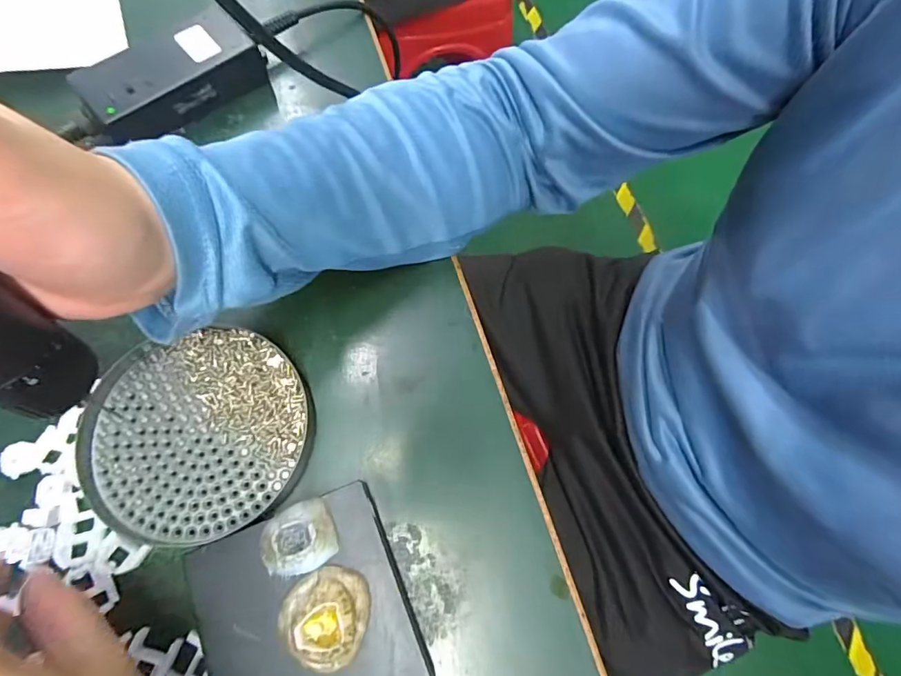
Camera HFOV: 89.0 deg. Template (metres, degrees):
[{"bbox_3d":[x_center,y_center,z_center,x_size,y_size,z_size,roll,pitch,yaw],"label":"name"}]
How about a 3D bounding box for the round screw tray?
[{"bbox_3d":[-0.136,0.052,0.250,0.117,0.019,0.107,1,71,-2],"label":"round screw tray"}]

